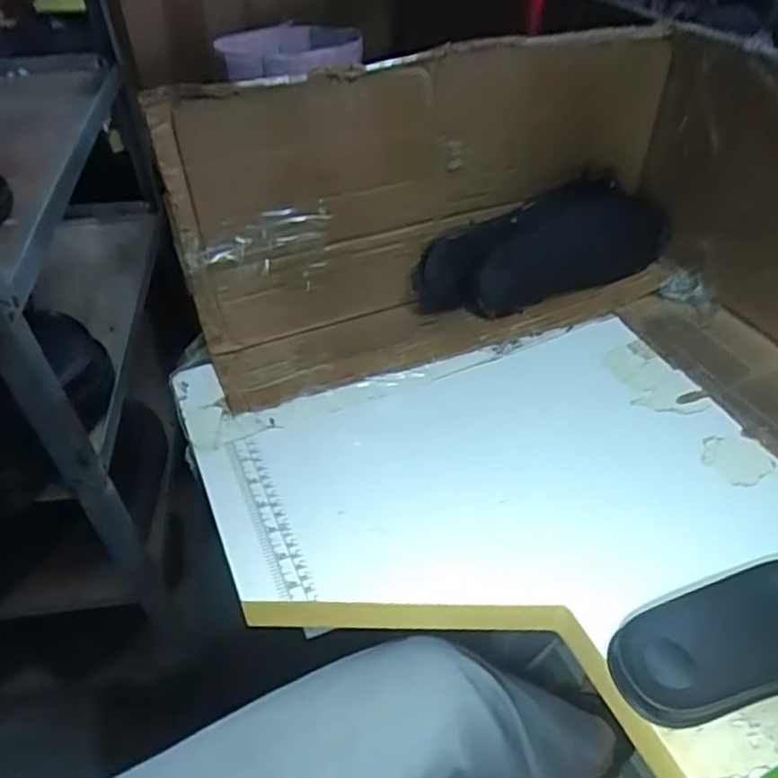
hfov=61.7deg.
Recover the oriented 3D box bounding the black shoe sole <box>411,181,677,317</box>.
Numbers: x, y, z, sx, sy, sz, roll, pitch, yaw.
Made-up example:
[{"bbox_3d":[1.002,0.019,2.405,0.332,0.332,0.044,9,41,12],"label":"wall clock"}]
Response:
[{"bbox_3d":[0.159,-0.143,0.677,0.264,0.086,0.071,-15,46,-13],"label":"black shoe sole"}]

